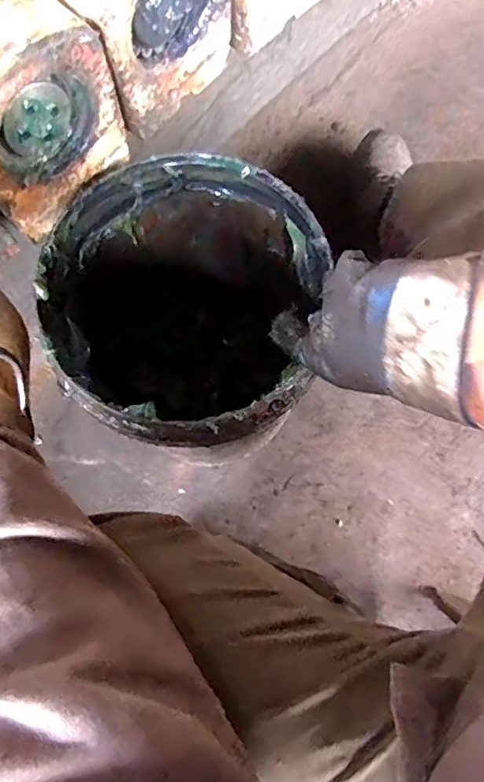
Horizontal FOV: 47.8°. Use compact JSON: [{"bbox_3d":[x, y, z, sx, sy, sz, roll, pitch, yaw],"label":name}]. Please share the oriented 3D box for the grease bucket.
[{"bbox_3d":[-0.060,-0.066,0.674,0.279,0.304,0.293,0,74,-1],"label":"grease bucket"}]

